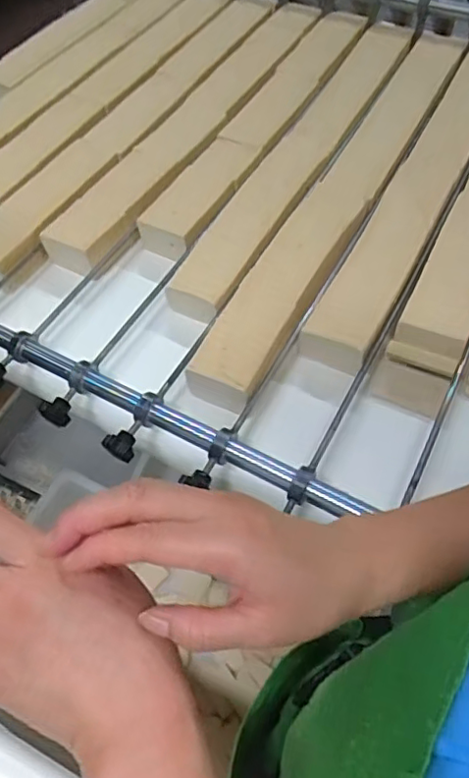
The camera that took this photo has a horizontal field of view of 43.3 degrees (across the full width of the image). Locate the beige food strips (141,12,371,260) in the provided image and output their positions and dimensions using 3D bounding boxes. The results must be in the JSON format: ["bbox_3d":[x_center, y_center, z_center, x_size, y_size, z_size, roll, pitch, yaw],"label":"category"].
[{"bbox_3d":[0.051,-0.418,0.918,0.084,0.054,0.605,23,61,18],"label":"beige food strips"}]

